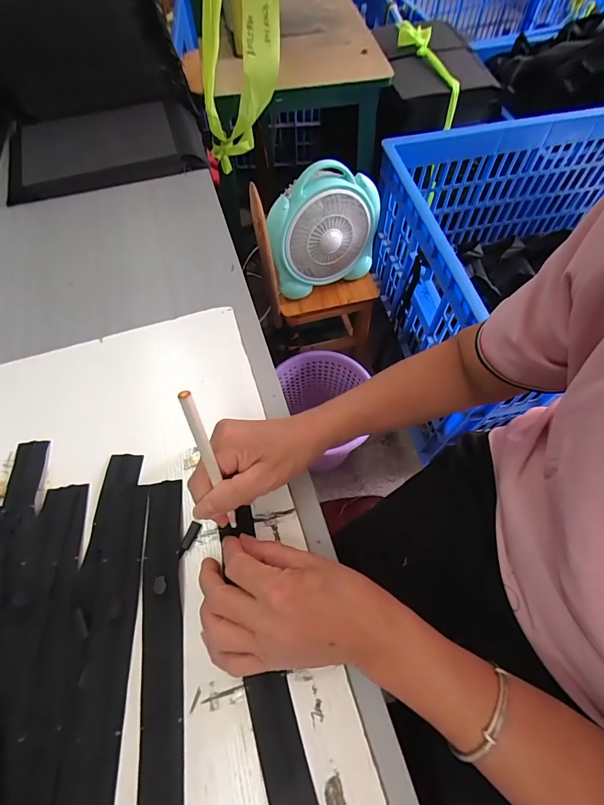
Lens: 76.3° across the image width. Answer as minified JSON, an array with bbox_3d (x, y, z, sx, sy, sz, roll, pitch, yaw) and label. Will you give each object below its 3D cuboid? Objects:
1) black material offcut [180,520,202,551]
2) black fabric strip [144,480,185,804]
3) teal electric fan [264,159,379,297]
[{"bbox_3d":[-0.096,0.115,0.332,0.009,0.004,0.024,14,63,8],"label":"black material offcut"},{"bbox_3d":[-0.099,0.224,0.269,0.028,0.010,0.349,-8,63,-3],"label":"black fabric strip"},{"bbox_3d":[0.044,-0.348,0.785,0.235,0.220,0.085,-23,64,-11],"label":"teal electric fan"}]

